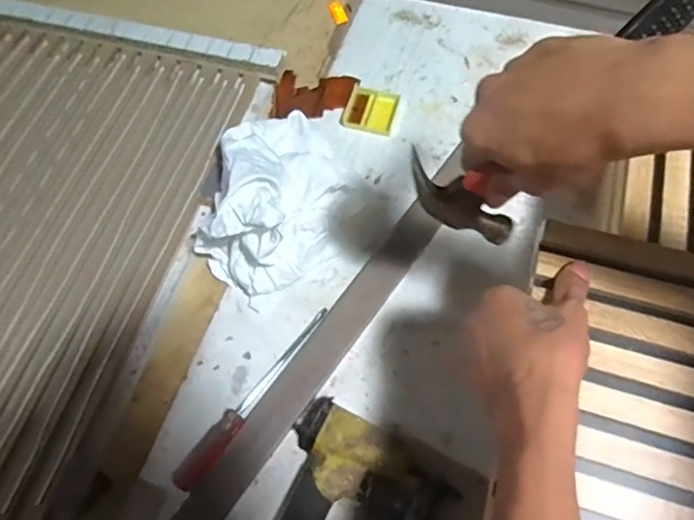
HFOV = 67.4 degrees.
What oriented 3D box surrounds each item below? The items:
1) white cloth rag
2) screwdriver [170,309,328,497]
[{"bbox_3d":[-0.068,-0.080,0.578,0.168,0.106,0.227,14,67,9],"label":"white cloth rag"},{"bbox_3d":[-0.092,0.137,0.534,0.026,0.020,0.218,35,68,14],"label":"screwdriver"}]

